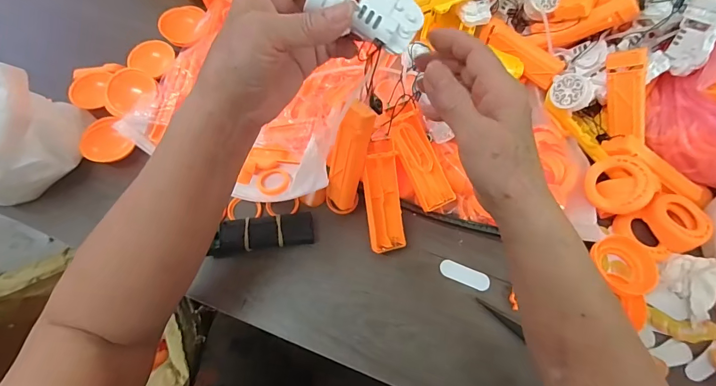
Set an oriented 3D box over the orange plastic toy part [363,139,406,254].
[{"bbox_3d":[0.025,0.003,0.376,0.036,0.016,0.108,-5,97,-3],"label":"orange plastic toy part"}]

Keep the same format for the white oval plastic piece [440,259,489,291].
[{"bbox_3d":[0.111,0.085,0.389,0.051,0.004,0.019,21,70,7],"label":"white oval plastic piece"}]

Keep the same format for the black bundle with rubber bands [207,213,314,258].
[{"bbox_3d":[-0.097,0.041,0.385,0.101,0.025,0.032,-8,69,-4],"label":"black bundle with rubber bands"}]

